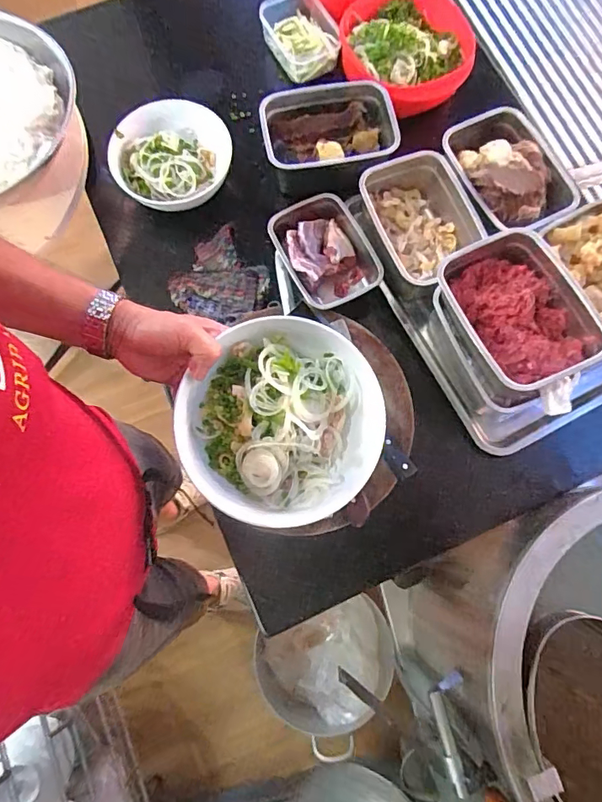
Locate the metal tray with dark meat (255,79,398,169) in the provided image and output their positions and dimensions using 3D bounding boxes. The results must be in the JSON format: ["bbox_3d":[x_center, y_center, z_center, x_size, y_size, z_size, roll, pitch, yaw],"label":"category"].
[{"bbox_3d":[0.046,-0.445,0.801,0.222,0.066,0.152,-6,76,-1],"label":"metal tray with dark meat"}]

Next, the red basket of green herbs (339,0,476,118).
[{"bbox_3d":[0.184,-0.623,0.838,0.231,0.074,0.235,4,76,1],"label":"red basket of green herbs"}]

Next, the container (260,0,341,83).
[{"bbox_3d":[0.001,-0.669,0.875,0.107,0.060,0.152,-34,78,-8],"label":"container"}]

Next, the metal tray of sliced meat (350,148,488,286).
[{"bbox_3d":[0.198,-0.282,0.771,0.166,0.084,0.207,-19,76,-5],"label":"metal tray of sliced meat"}]

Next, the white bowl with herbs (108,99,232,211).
[{"bbox_3d":[-0.215,-0.406,0.793,0.181,0.066,0.197,42,79,10],"label":"white bowl with herbs"}]

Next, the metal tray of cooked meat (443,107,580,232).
[{"bbox_3d":[0.339,-0.371,0.771,0.156,0.061,0.216,-28,77,-7],"label":"metal tray of cooked meat"}]

